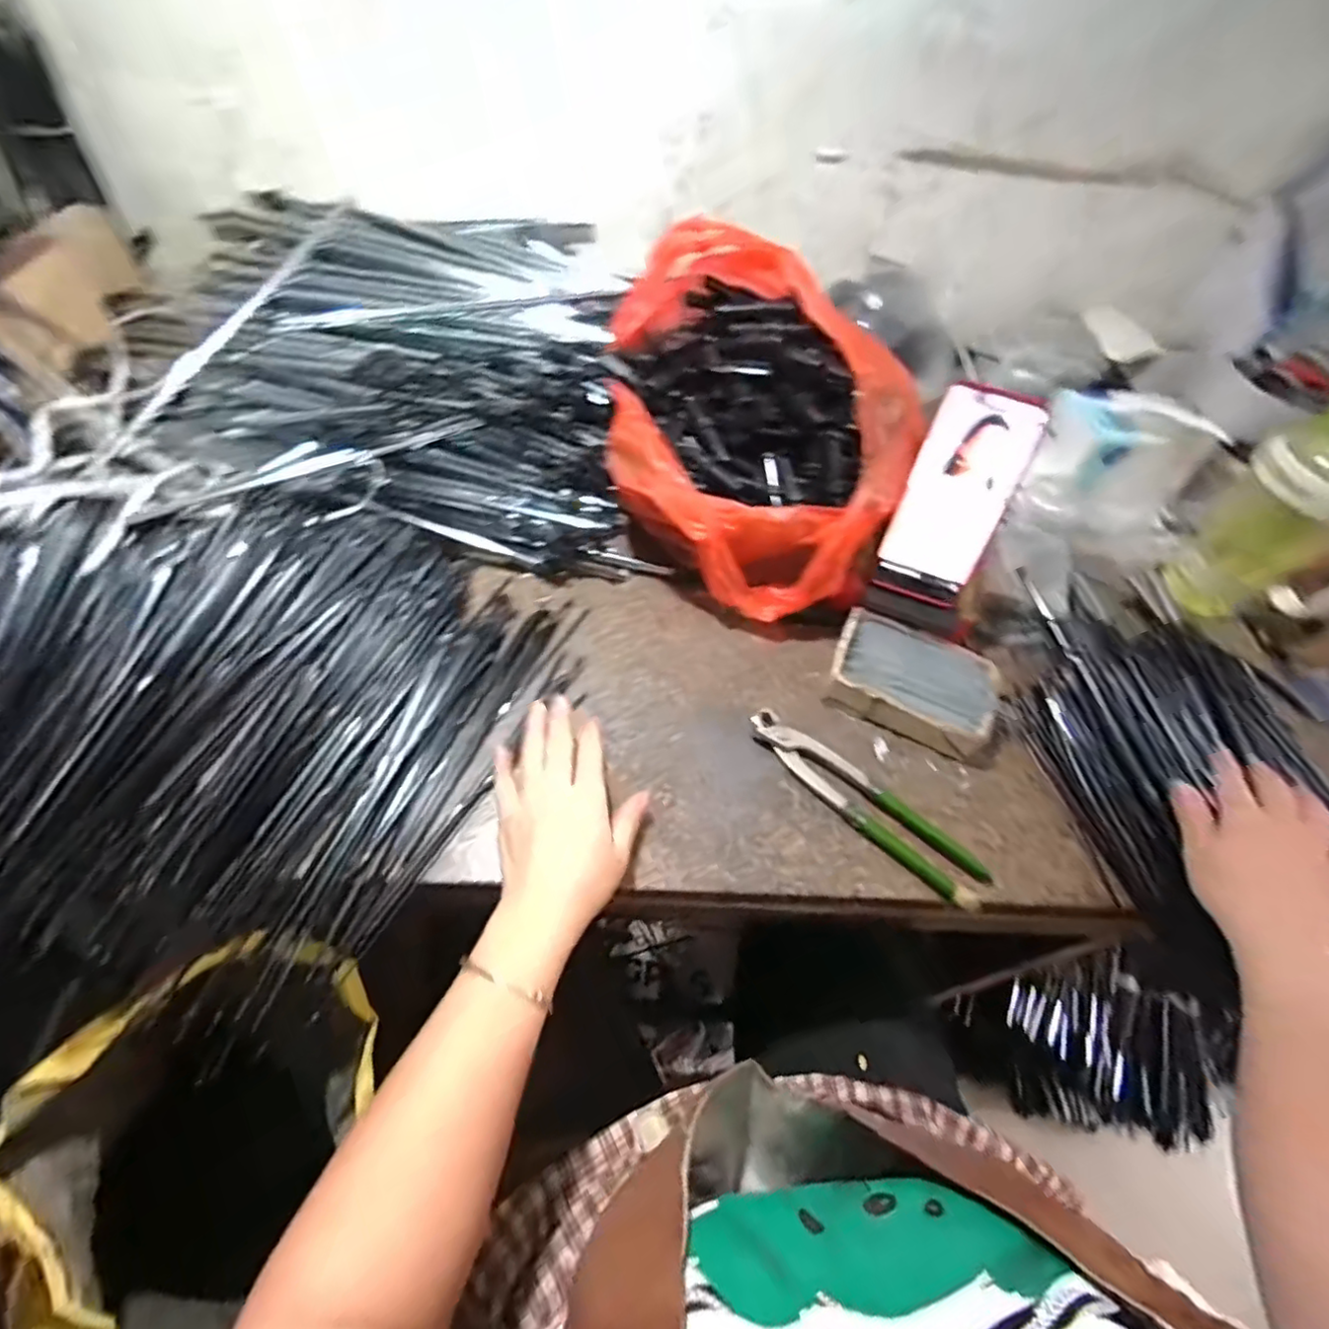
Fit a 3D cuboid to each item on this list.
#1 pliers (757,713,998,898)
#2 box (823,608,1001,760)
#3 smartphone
[{"bbox_3d":[0.149,0.102,0.477,0.194,0.023,0.040,36,59,20],"label":"pliers"},{"bbox_3d":[0.208,0.015,0.530,0.132,0.037,0.090,22,55,11],"label":"box"},{"bbox_3d":[0.228,-0.129,0.499,0.076,0.162,0.013,21,26,10],"label":"smartphone"}]

